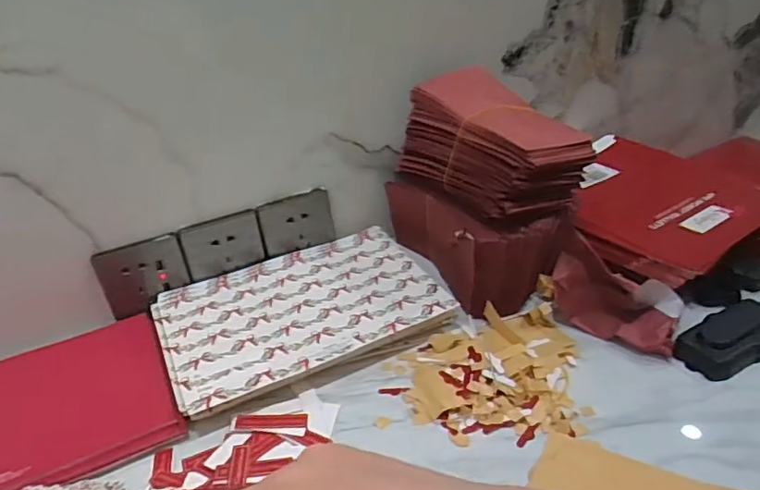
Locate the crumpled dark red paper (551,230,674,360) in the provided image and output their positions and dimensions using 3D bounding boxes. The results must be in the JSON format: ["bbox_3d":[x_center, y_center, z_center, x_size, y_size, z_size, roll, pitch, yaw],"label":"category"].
[{"bbox_3d":[0.220,0.047,0.526,0.121,0.066,0.052,21,41,35],"label":"crumpled dark red paper"}]

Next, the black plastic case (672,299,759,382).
[{"bbox_3d":[0.317,0.083,0.501,0.104,0.029,0.051,-20,35,-21],"label":"black plastic case"}]

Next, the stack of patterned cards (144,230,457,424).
[{"bbox_3d":[-0.079,0.068,0.571,0.270,0.028,0.194,-19,34,-20],"label":"stack of patterned cards"}]

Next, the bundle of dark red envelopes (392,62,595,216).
[{"bbox_3d":[0.110,-0.108,0.565,0.107,0.091,0.185,-21,35,-23],"label":"bundle of dark red envelopes"}]

